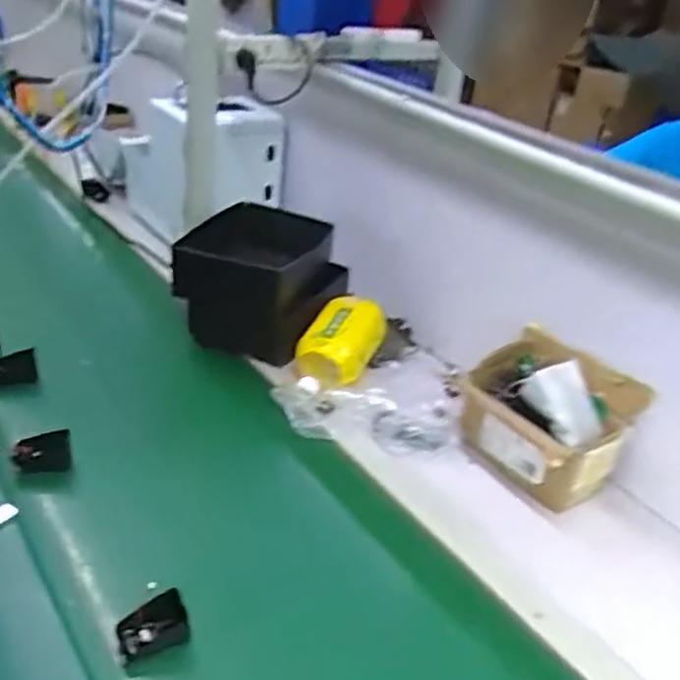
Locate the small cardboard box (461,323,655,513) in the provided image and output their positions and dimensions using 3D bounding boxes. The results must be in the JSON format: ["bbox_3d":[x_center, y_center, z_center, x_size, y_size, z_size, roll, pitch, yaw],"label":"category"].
[{"bbox_3d":[0.277,0.099,0.964,0.153,0.153,0.197,-15,35,-28],"label":"small cardboard box"}]

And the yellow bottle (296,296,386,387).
[{"bbox_3d":[0.005,0.013,1.117,0.101,0.103,0.152,18,32,19],"label":"yellow bottle"}]

